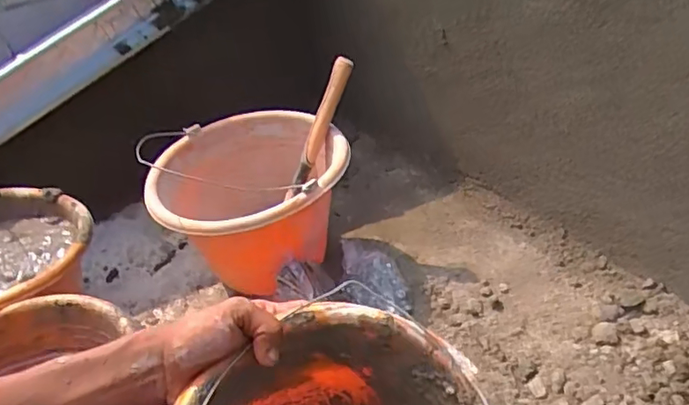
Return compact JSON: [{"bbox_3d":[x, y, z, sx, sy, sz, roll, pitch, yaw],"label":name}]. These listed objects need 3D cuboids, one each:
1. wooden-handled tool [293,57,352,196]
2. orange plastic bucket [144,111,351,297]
[{"bbox_3d":[-0.034,-0.094,0.765,0.025,0.203,0.032,11,32,-20],"label":"wooden-handled tool"},{"bbox_3d":[-0.111,0.012,0.766,0.231,0.178,0.232,-5,37,4],"label":"orange plastic bucket"}]

